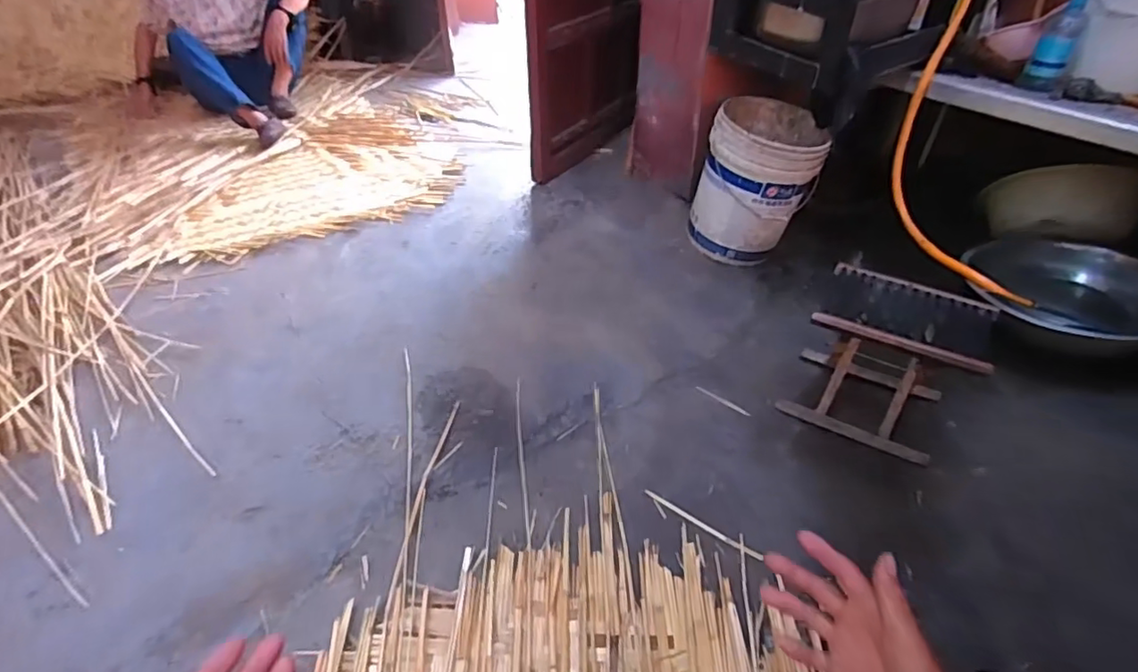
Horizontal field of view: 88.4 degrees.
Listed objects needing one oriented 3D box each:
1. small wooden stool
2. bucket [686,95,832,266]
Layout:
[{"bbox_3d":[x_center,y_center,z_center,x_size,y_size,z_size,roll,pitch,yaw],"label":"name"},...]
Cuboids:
[{"bbox_3d":[0.673,0.051,1.253,0.315,0.280,0.304,24,41,21],"label":"small wooden stool"},{"bbox_3d":[0.562,-0.451,1.780,0.347,0.423,0.325,11,39,14],"label":"bucket"}]

